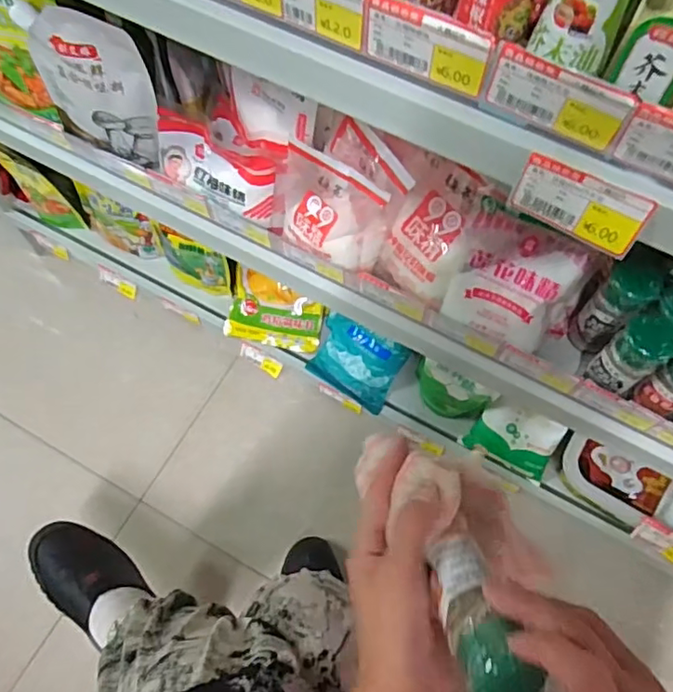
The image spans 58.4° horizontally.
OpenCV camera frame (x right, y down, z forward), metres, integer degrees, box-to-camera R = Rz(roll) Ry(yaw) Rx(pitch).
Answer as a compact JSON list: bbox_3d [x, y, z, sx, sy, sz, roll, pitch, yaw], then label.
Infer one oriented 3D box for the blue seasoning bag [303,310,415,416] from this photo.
[{"bbox_3d":[0.027,0.022,0.818,0.122,0.031,0.103,28,110,17],"label":"blue seasoning bag"}]

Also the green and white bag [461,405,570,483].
[{"bbox_3d":[0.222,0.121,0.760,0.106,0.068,0.051,21,67,8],"label":"green and white bag"}]

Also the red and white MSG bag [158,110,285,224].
[{"bbox_3d":[-0.113,-0.168,0.584,0.143,0.079,0.034,27,68,11],"label":"red and white MSG bag"}]

